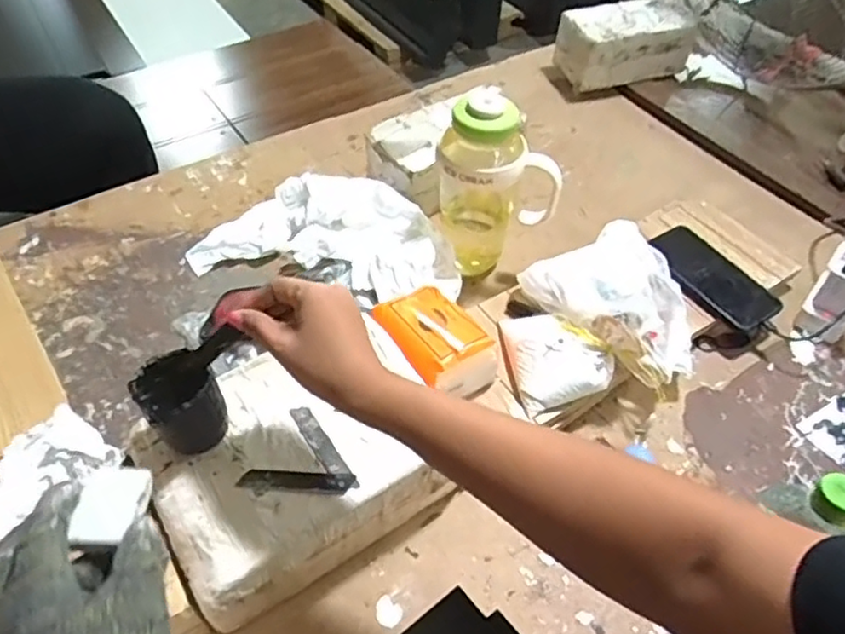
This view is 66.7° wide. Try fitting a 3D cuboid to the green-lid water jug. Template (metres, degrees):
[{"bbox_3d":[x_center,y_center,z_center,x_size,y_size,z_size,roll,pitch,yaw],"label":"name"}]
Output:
[{"bbox_3d":[0.086,-0.145,0.786,0.137,0.243,0.090,-14,42,-20],"label":"green-lid water jug"}]

